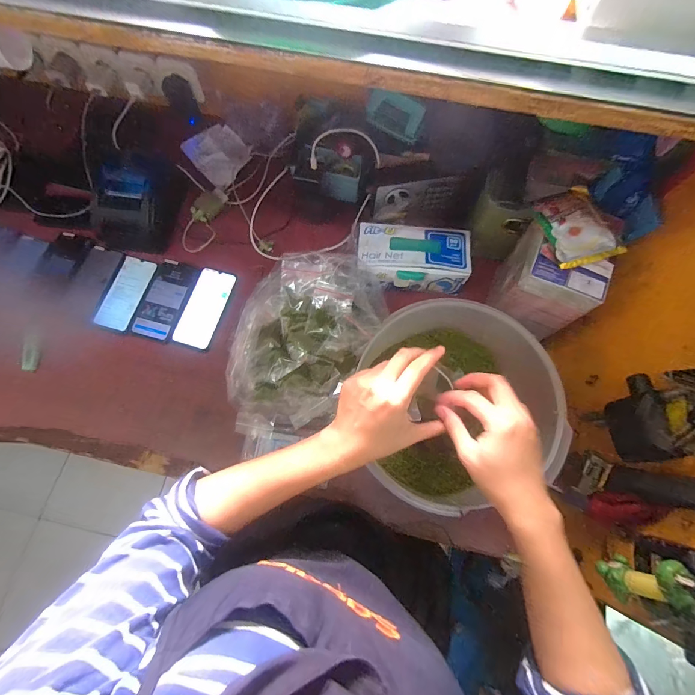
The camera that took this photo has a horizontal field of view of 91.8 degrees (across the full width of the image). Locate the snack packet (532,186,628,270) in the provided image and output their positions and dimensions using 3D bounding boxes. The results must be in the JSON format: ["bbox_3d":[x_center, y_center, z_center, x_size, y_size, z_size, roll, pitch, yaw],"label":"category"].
[{"bbox_3d":[0.324,-0.172,0.476,0.085,0.020,0.114,-16,74,-6],"label":"snack packet"}]

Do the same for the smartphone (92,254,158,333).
[{"bbox_3d":[-0.440,-0.109,0.667,0.069,0.012,0.152,19,74,4],"label":"smartphone"}]

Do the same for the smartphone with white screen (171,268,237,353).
[{"bbox_3d":[-0.284,-0.082,0.670,0.074,0.010,0.167,15,73,3],"label":"smartphone with white screen"}]

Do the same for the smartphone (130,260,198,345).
[{"bbox_3d":[-0.360,-0.095,0.665,0.082,0.007,0.160,15,73,3],"label":"smartphone"}]

